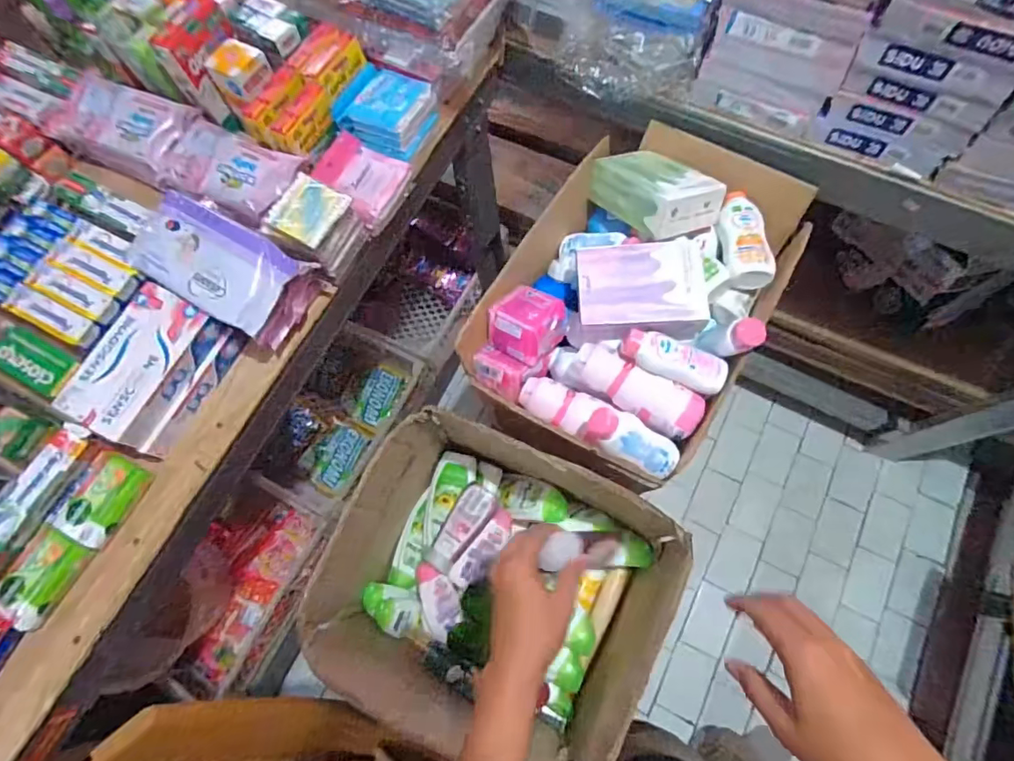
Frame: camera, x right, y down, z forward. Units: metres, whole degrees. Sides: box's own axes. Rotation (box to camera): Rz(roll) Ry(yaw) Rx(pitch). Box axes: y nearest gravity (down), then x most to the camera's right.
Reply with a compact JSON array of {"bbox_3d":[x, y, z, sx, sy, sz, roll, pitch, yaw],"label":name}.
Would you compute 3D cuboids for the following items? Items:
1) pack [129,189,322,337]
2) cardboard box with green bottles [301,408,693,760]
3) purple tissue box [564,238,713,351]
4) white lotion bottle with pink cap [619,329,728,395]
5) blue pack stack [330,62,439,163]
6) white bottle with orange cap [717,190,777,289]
[{"bbox_3d":[-0.331,-0.134,0.569,0.200,0.036,0.102,26,74,11],"label":"pack"},{"bbox_3d":[-0.009,0.263,0.646,0.360,0.243,0.299,24,74,10],"label":"cardboard box with green bottles"},{"bbox_3d":[0.163,-0.106,0.656,0.157,0.081,0.114,-4,71,1],"label":"purple tissue box"},{"bbox_3d":[0.196,-0.023,0.606,0.123,0.029,0.045,20,73,9],"label":"white lotion bottle with pink cap"},{"bbox_3d":[-0.160,-0.350,0.670,0.107,0.044,0.097,25,74,10],"label":"blue pack stack"},{"bbox_3d":[0.320,-0.194,0.700,0.055,0.038,0.168,-6,60,17],"label":"white bottle with orange cap"}]

